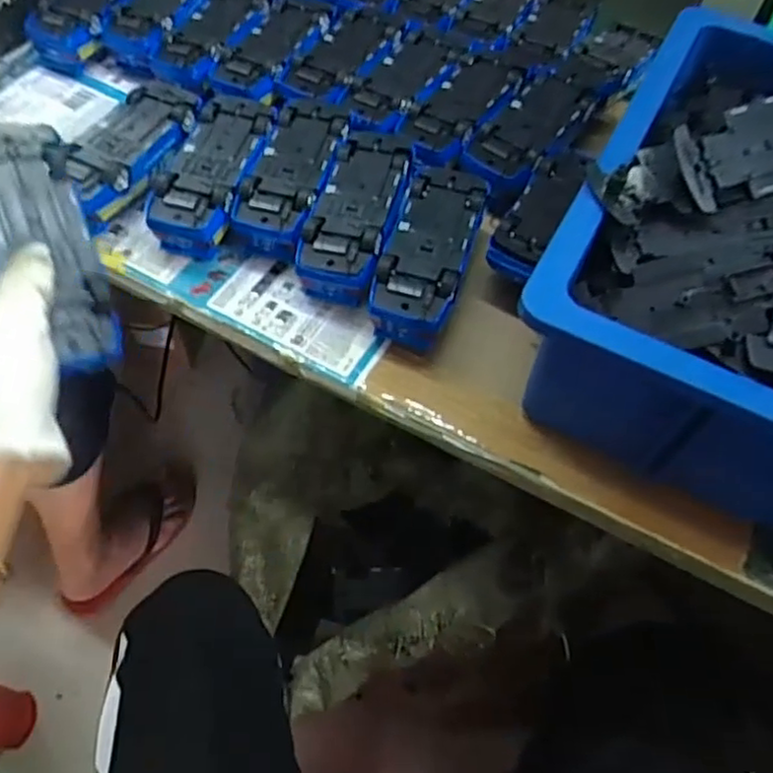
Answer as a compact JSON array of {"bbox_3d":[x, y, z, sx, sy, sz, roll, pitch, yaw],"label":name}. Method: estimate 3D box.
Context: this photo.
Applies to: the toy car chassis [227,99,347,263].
[{"bbox_3d":[-0.066,-0.142,0.477,0.055,0.046,0.137,14,57,5],"label":"toy car chassis"}]

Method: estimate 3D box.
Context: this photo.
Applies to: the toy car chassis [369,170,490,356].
[{"bbox_3d":[0.027,-0.081,0.443,0.052,0.046,0.132,16,57,6],"label":"toy car chassis"}]

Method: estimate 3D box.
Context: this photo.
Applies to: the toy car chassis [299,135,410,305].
[{"bbox_3d":[-0.022,-0.108,0.456,0.053,0.047,0.134,14,57,5],"label":"toy car chassis"}]

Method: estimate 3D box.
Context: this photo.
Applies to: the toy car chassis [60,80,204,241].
[{"bbox_3d":[-0.180,-0.161,0.481,0.062,0.042,0.123,25,58,12],"label":"toy car chassis"}]

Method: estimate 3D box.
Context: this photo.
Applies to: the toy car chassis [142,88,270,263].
[{"bbox_3d":[-0.122,-0.145,0.473,0.056,0.047,0.123,13,56,4],"label":"toy car chassis"}]

